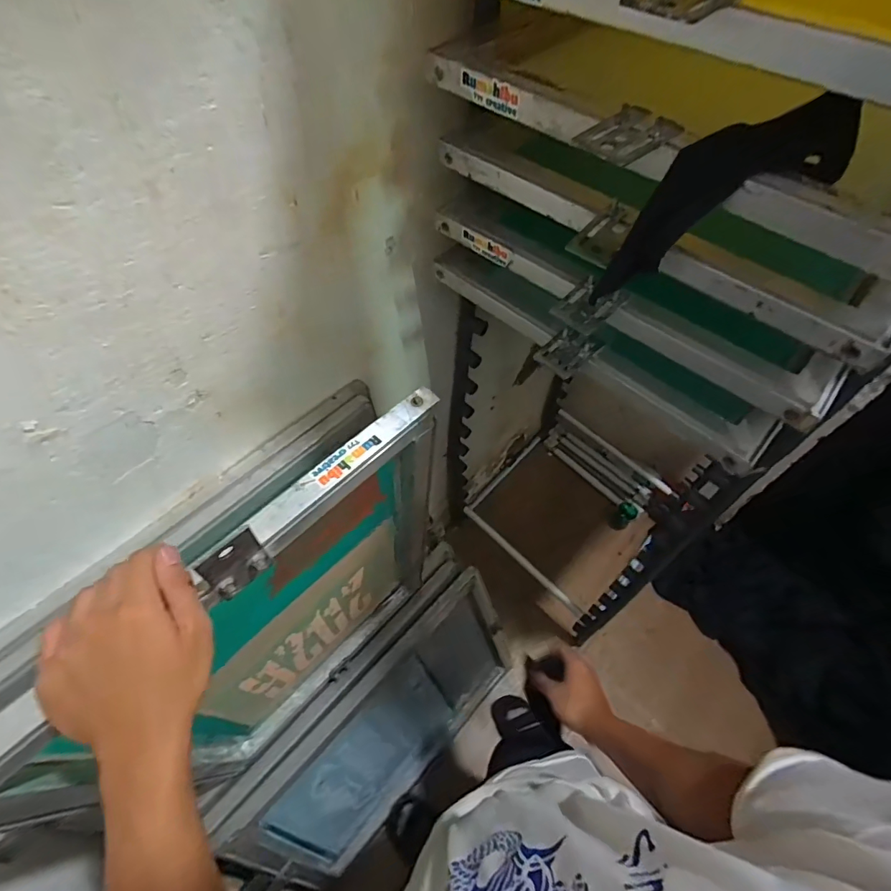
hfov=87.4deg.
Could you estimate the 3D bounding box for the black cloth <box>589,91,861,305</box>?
[{"bbox_3d":[0.199,-0.192,0.365,0.203,0.078,0.041,-30,55,21],"label":"black cloth"}]

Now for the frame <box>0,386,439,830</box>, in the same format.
[{"bbox_3d":[-0.208,0.258,0.626,0.040,0.698,0.483,40,60,17],"label":"frame"}]

